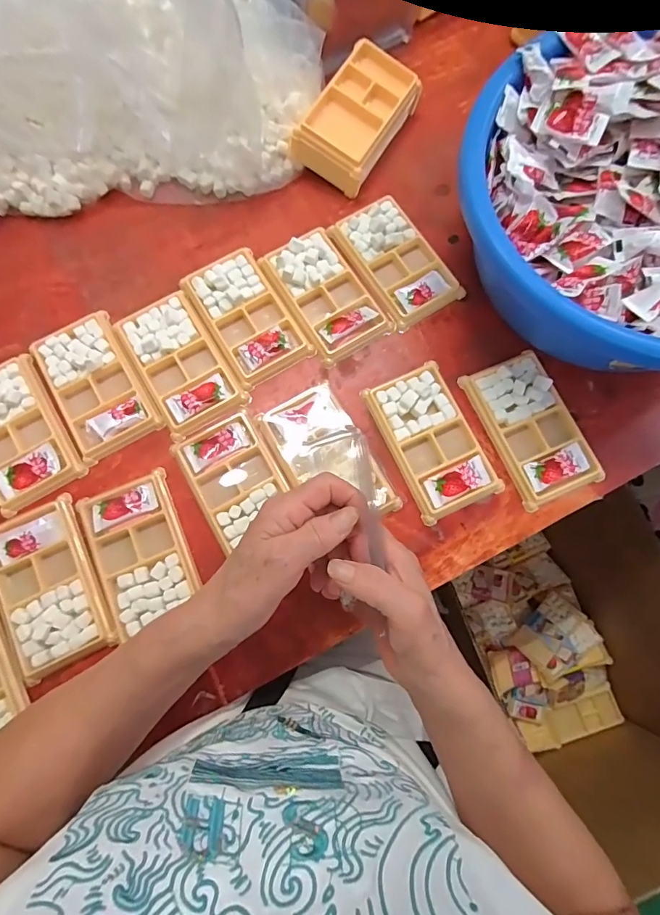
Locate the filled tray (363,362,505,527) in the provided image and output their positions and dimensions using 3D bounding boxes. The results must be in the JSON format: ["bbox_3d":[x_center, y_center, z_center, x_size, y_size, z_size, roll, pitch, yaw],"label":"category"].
[{"bbox_3d":[0.096,-0.017,0.410,0.082,0.012,0.134,-24,76,-5],"label":"filled tray"}]

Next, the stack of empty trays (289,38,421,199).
[{"bbox_3d":[0.029,-0.358,0.469,0.082,0.049,0.138,31,78,8],"label":"stack of empty trays"}]

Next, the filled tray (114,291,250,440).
[{"bbox_3d":[-0.142,-0.092,0.424,0.082,0.014,0.139,-30,77,-7],"label":"filled tray"}]

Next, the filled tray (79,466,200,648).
[{"bbox_3d":[-0.164,0.080,0.389,0.075,0.014,0.120,-23,76,-5],"label":"filled tray"}]

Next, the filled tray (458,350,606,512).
[{"bbox_3d":[0.186,-0.027,0.412,0.074,0.015,0.135,-24,76,-5],"label":"filled tray"}]

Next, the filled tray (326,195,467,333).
[{"bbox_3d":[0.066,-0.203,0.450,0.077,0.014,0.133,-31,77,-7],"label":"filled tray"}]

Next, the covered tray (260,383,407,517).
[{"bbox_3d":[-0.002,0.000,0.403,0.074,0.010,0.136,-30,77,-7],"label":"covered tray"}]

